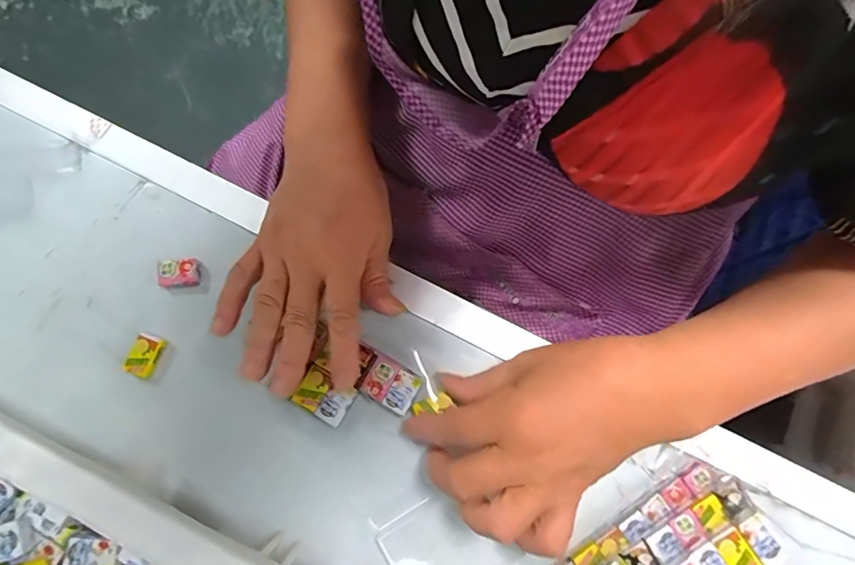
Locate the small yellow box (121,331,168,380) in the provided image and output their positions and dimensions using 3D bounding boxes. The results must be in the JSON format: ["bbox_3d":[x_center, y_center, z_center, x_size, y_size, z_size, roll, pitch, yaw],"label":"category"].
[{"bbox_3d":[-0.179,0.046,0.295,0.018,0.008,0.026,23,77,4],"label":"small yellow box"}]

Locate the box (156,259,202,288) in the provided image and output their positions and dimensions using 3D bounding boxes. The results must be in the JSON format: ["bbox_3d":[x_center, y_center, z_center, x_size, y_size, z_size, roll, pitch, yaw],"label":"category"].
[{"bbox_3d":[-0.165,-0.006,0.309,0.026,0.010,0.017,-6,77,-3],"label":"box"}]

